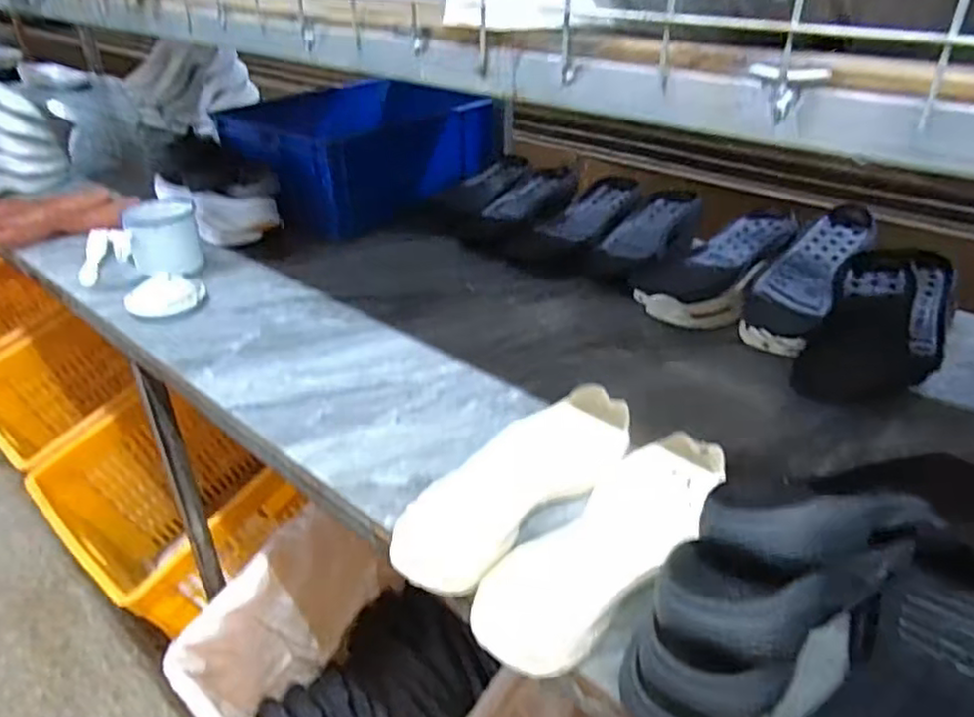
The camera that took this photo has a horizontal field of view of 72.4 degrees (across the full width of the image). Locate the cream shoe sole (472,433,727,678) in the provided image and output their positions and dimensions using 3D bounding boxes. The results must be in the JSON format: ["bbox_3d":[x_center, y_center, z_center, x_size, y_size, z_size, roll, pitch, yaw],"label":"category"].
[{"bbox_3d":[0.103,0.150,0.562,0.092,0.033,0.281,28,41,37],"label":"cream shoe sole"}]

